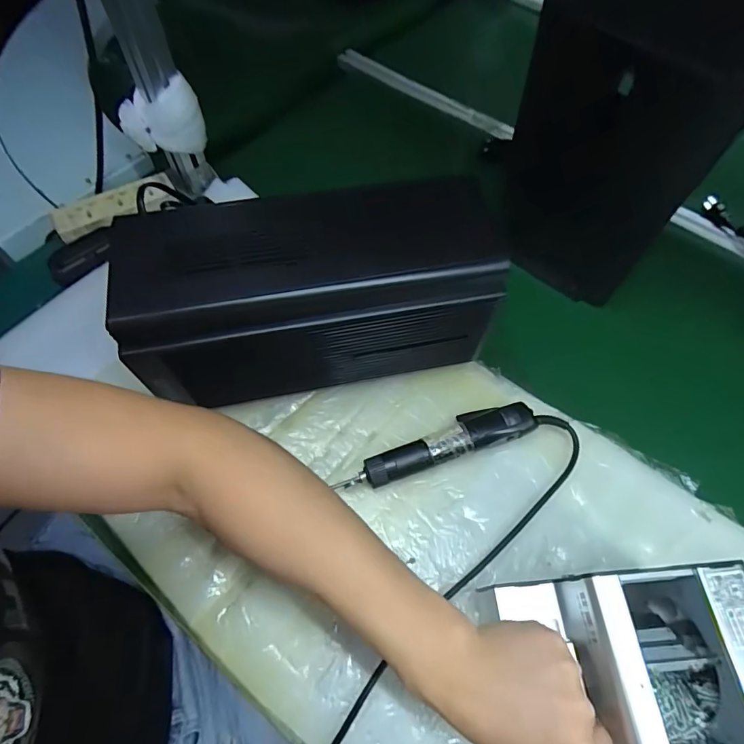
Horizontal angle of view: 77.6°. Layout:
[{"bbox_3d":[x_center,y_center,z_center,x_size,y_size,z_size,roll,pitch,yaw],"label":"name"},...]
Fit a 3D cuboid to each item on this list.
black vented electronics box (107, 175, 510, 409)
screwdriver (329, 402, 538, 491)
[{"bbox_3d":[-0.060,-0.082,0.482,0.345,0.171,0.143,-10,63,-7],"label":"black vented electronics box"},{"bbox_3d":[0.078,0.081,0.517,0.218,0.037,0.050,-16,64,-10],"label":"screwdriver"}]

